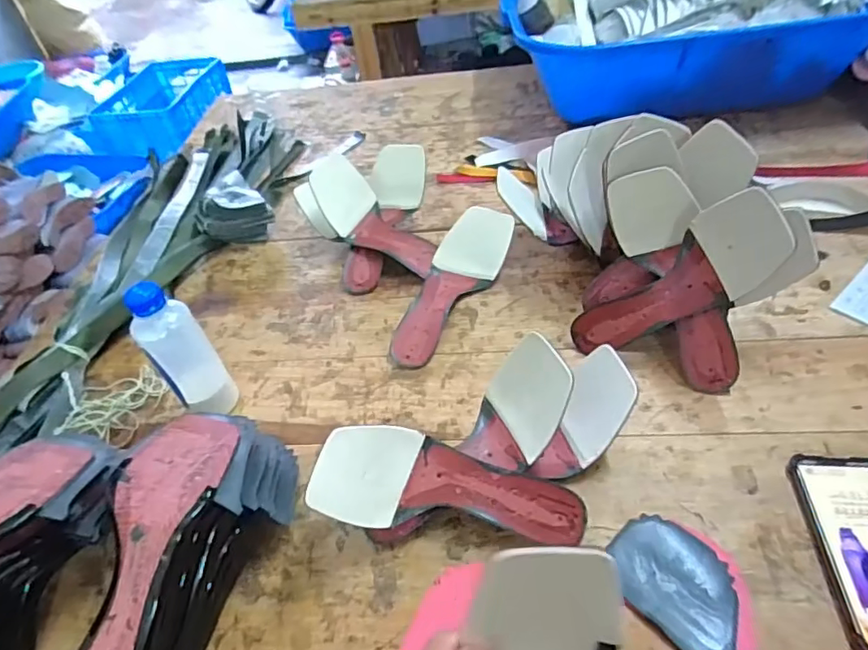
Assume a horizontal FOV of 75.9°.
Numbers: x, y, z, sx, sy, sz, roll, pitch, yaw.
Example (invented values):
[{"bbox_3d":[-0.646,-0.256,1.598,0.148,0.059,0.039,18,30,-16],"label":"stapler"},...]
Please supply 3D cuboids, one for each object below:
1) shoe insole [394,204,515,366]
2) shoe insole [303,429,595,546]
[{"bbox_3d":[0.016,-0.046,0.703,0.087,0.054,0.238,20,65,26],"label":"shoe insole"},{"bbox_3d":[0.015,0.141,0.485,0.235,0.064,0.084,13,43,-7],"label":"shoe insole"}]

